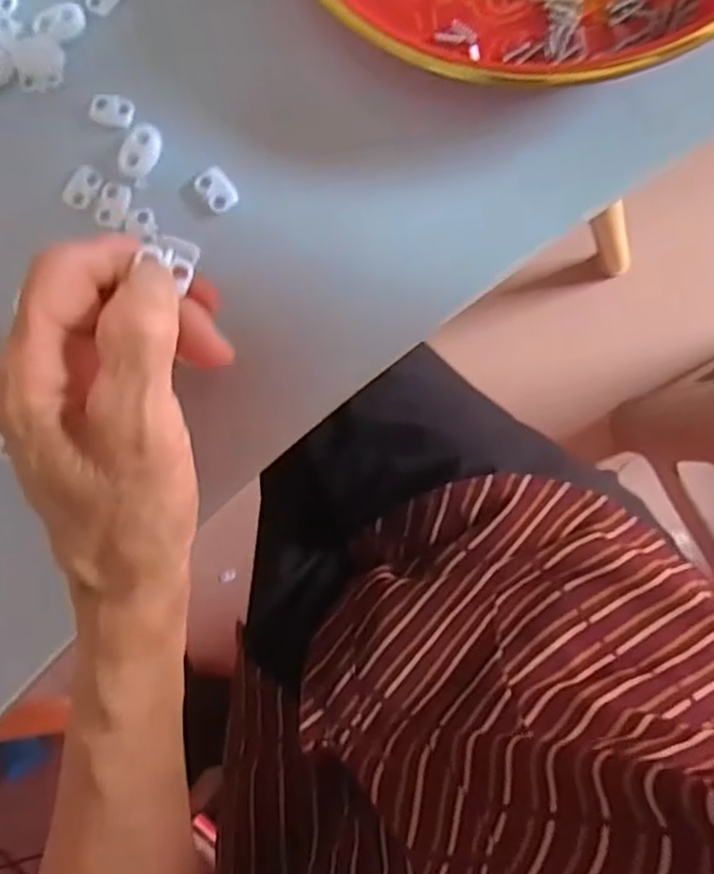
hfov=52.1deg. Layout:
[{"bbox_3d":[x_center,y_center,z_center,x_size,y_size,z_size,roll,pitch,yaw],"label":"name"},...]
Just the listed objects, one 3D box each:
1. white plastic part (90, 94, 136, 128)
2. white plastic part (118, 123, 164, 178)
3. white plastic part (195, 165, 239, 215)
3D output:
[{"bbox_3d":[-0.101,-0.134,0.299,0.018,0.004,0.013,9,89,4],"label":"white plastic part"},{"bbox_3d":[-0.088,-0.116,0.295,0.014,0.005,0.022,24,90,4],"label":"white plastic part"},{"bbox_3d":[-0.057,-0.100,0.294,0.013,0.004,0.018,-38,86,2],"label":"white plastic part"}]

